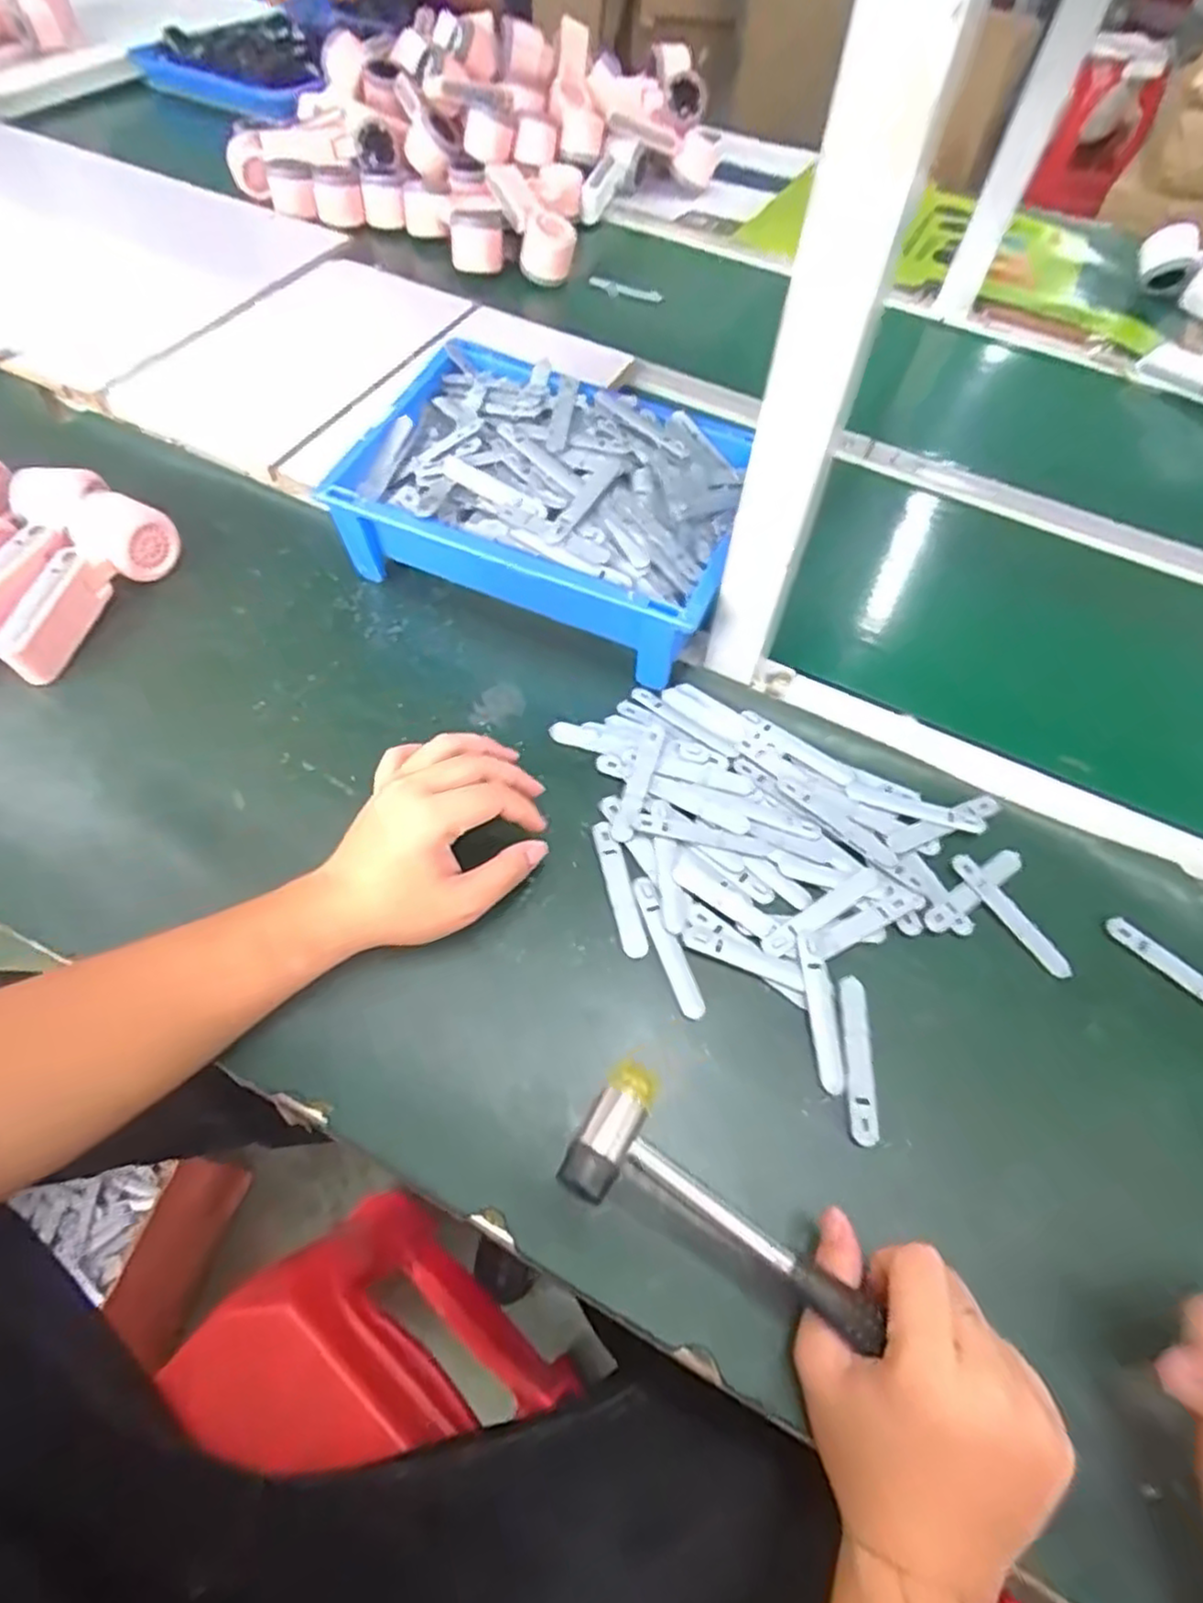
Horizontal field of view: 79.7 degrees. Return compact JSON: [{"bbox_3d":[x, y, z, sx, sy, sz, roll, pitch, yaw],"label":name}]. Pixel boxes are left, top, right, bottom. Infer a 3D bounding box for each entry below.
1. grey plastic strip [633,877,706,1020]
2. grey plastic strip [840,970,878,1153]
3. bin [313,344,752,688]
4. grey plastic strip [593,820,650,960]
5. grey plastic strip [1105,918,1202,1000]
[{"bbox_3d":[0.041,0.090,0.453,0.015,0.004,0.093,-16,61,-14],"label":"grey plastic strip"},{"bbox_3d":[0.150,0.150,0.424,0.016,0.004,0.093,6,62,-3],"label":"grey plastic strip"},{"bbox_3d":[-0.039,-0.237,0.589,0.303,0.108,0.212,21,59,9],"label":"bin"},{"bbox_3d":[0.011,0.056,0.471,0.016,0.005,0.095,-12,60,-11],"label":"grey plastic strip"},{"bbox_3d":[0.369,0.109,0.460,0.094,0.006,0.016,40,64,19],"label":"grey plastic strip"}]

